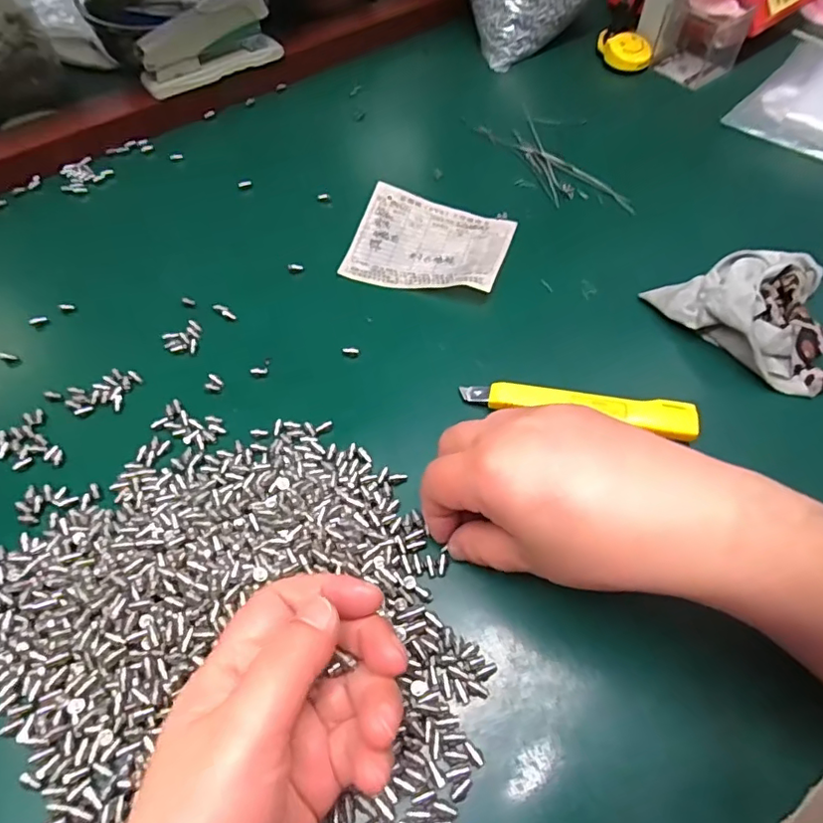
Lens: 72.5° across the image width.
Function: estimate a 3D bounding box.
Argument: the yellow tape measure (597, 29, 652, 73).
[{"bbox_3d":[0.204,-0.346,0.540,0.052,0.023,0.037,19,60,12],"label":"yellow tape measure"}]

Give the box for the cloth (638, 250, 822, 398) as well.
[{"bbox_3d":[0.225,-0.064,0.352,0.095,0.034,0.107,-32,62,-19],"label":"cloth"}]

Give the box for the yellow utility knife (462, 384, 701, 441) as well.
[{"bbox_3d":[0.095,-0.003,0.320,0.128,0.015,0.019,10,58,6],"label":"yellow utility knife"}]

